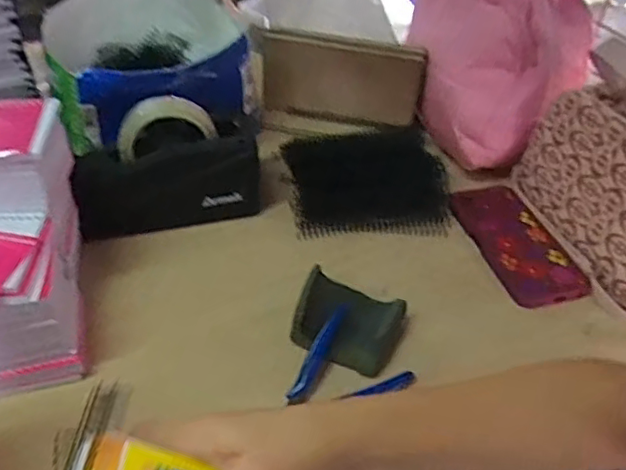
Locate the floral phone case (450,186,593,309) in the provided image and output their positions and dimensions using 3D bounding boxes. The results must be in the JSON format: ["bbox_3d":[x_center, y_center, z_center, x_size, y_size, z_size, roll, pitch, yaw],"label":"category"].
[{"bbox_3d":[0.212,0.003,0.626,0.083,0.008,0.170,-9,45,-14],"label":"floral phone case"}]

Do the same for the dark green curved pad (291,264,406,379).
[{"bbox_3d":[0.029,0.075,0.521,0.089,0.027,0.076,16,45,12],"label":"dark green curved pad"}]

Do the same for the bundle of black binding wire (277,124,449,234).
[{"bbox_3d":[0.059,-0.074,0.681,0.174,0.023,0.174,0,44,-6],"label":"bundle of black binding wire"}]

